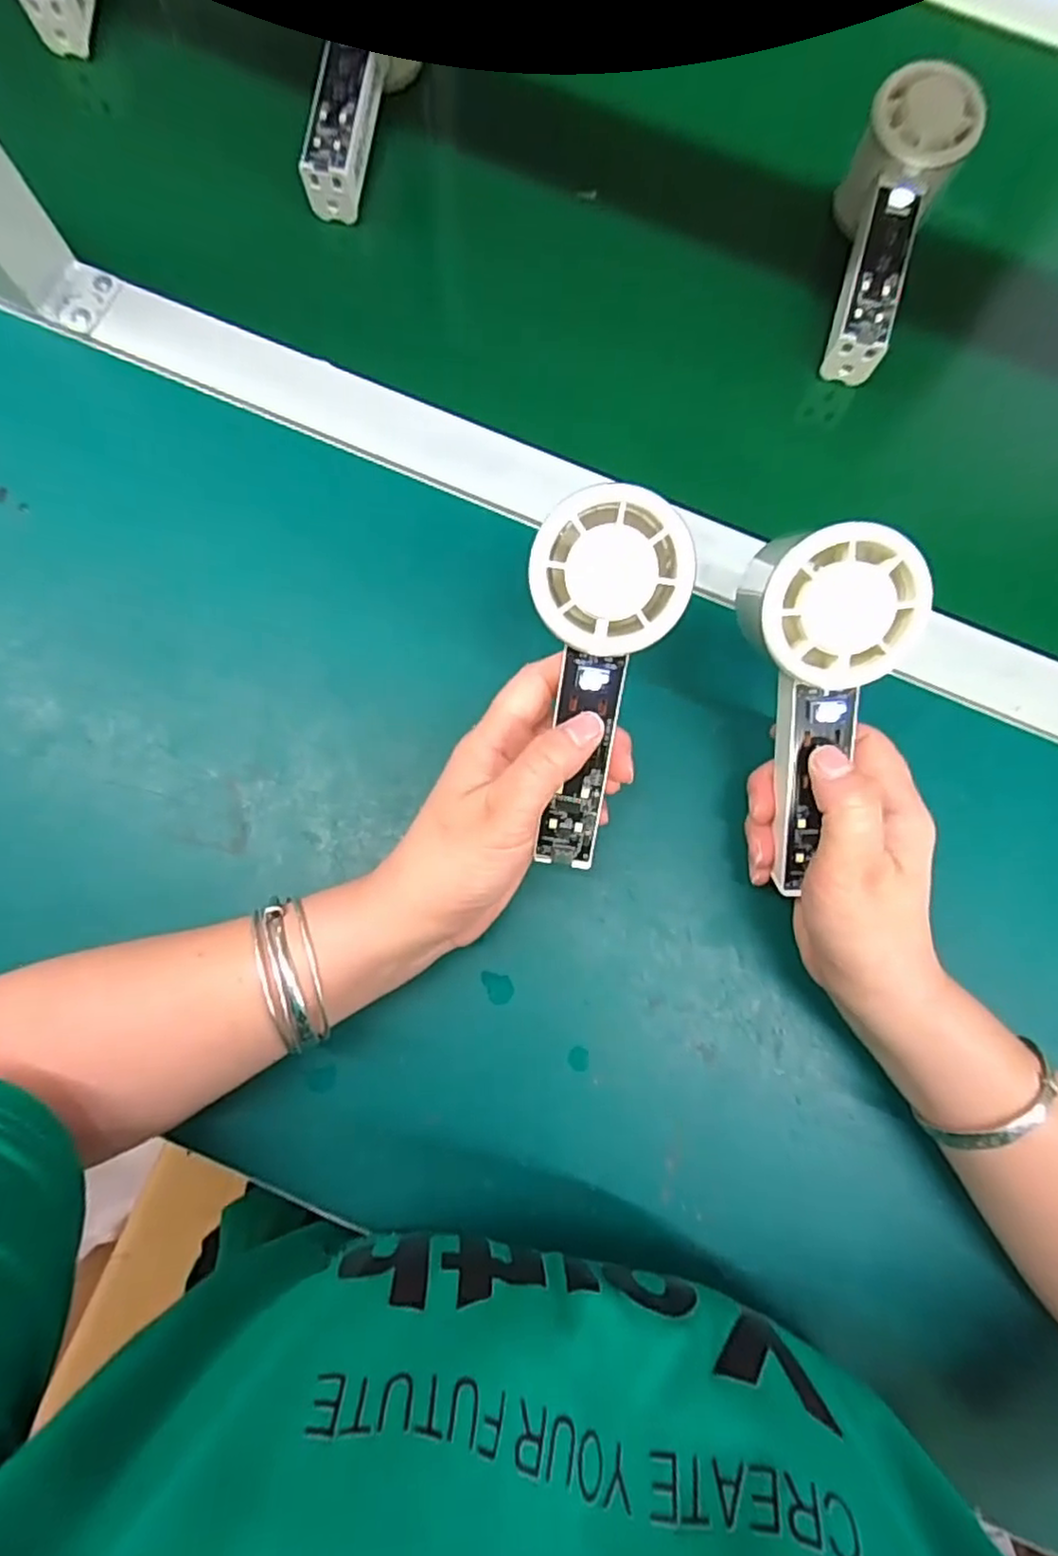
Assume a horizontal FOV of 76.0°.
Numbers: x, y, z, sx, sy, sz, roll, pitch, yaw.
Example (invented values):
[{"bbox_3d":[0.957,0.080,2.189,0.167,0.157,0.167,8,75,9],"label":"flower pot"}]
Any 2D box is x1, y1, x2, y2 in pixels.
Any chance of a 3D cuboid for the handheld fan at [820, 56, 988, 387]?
[{"bbox_3d":[0.196,-0.302,0.384,0.057,0.074,0.154,19,81,2],"label":"handheld fan"}]

